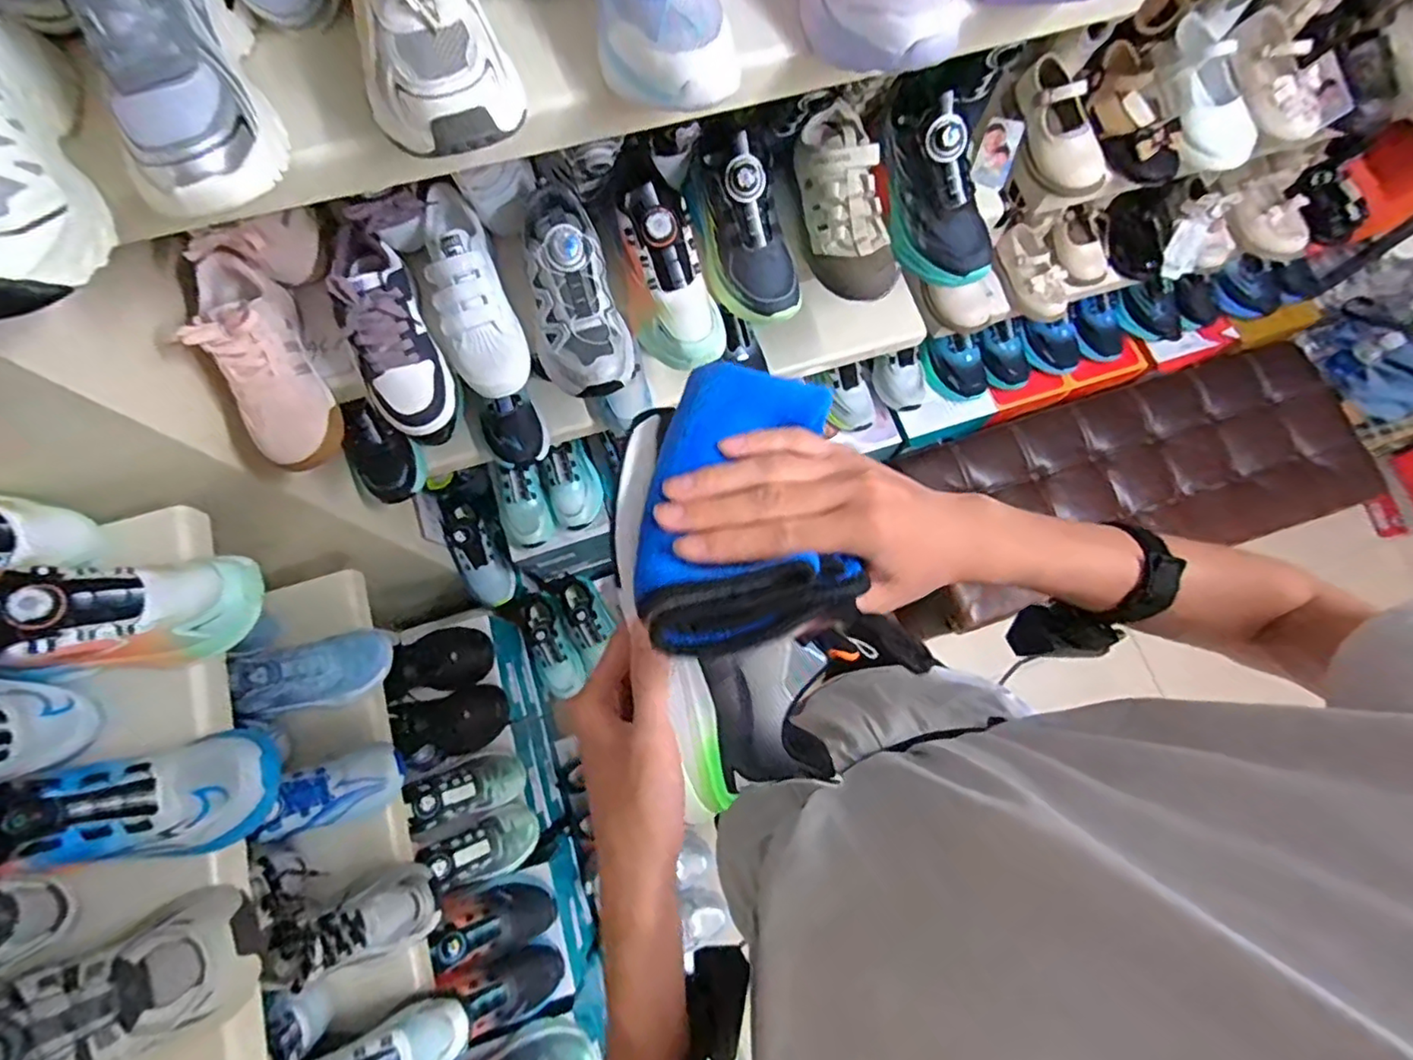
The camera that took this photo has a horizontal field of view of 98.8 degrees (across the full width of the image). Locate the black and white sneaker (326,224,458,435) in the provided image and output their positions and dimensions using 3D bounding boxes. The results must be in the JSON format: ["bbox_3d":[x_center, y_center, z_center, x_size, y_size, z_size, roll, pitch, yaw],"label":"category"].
[{"bbox_3d":[-0.348,-0.214,0.671,0.085,0.101,0.218,-21,95,-6],"label":"black and white sneaker"}]

